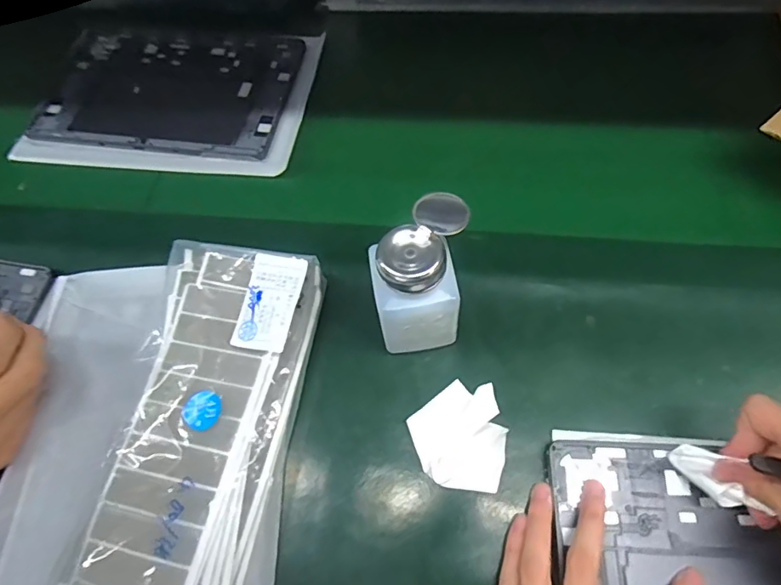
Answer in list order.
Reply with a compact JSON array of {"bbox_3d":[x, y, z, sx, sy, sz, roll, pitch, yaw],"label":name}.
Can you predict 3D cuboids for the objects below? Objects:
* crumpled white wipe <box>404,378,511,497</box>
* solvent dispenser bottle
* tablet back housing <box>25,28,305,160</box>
[{"bbox_3d":[0.049,0.098,0.333,0.063,0.008,0.071,-18,65,-8],"label":"crumpled white wipe"},{"bbox_3d":[0.018,-0.006,0.330,0.060,0.108,0.068,-1,64,0],"label":"solvent dispenser bottle"},{"bbox_3d":[-0.228,-0.212,0.512,0.255,0.015,0.171,7,64,5],"label":"tablet back housing"}]

